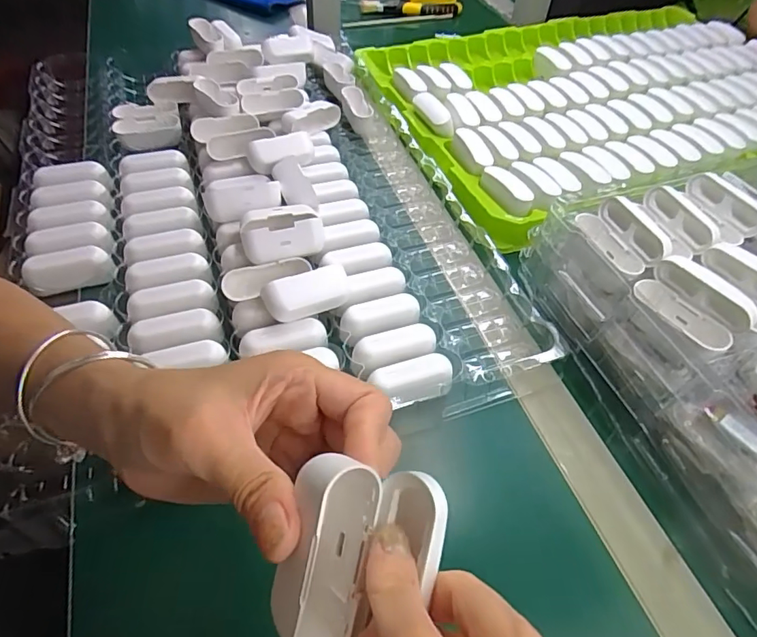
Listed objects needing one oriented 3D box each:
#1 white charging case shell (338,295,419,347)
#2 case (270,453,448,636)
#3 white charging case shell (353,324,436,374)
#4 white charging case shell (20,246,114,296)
[{"bbox_3d":[0.001,0.005,0.382,0.063,0.022,0.029,-16,53,-16],"label":"white charging case shell"},{"bbox_3d":[-0.007,0.084,0.167,0.054,0.035,0.065,-3,77,28],"label":"case"},{"bbox_3d":[0.012,0.026,0.365,0.060,0.025,0.028,-13,53,-14],"label":"white charging case shell"},{"bbox_3d":[-0.253,-0.040,0.409,0.065,0.026,0.023,-11,52,-12],"label":"white charging case shell"}]

